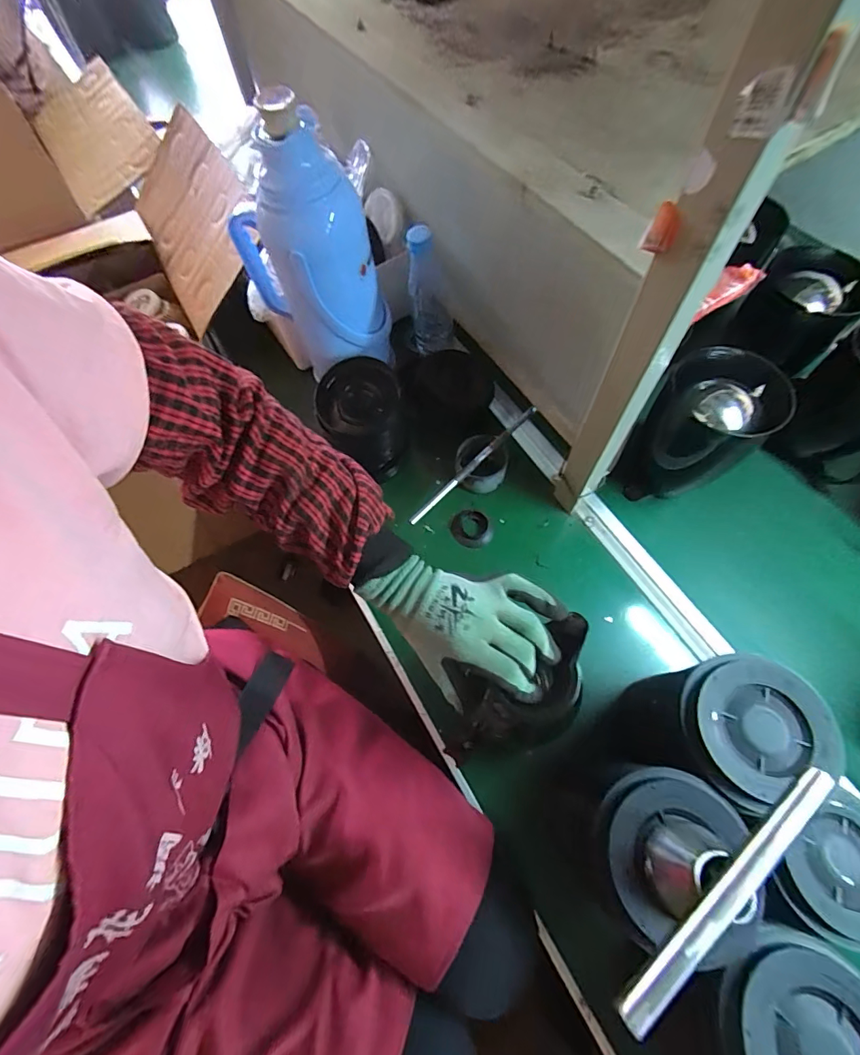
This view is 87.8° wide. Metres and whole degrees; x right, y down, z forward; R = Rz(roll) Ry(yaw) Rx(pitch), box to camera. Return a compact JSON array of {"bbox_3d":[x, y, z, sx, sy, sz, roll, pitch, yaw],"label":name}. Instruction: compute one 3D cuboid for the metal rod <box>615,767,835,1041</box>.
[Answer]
[{"bbox_3d":[0.183,0.219,0.271,0.190,0.014,0.016,-38,69,-15],"label":"metal rod"}]

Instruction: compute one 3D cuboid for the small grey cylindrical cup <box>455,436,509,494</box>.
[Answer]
[{"bbox_3d":[0.078,-0.098,0.677,0.074,0.059,0.080,-1,65,1],"label":"small grey cylindrical cup"}]

